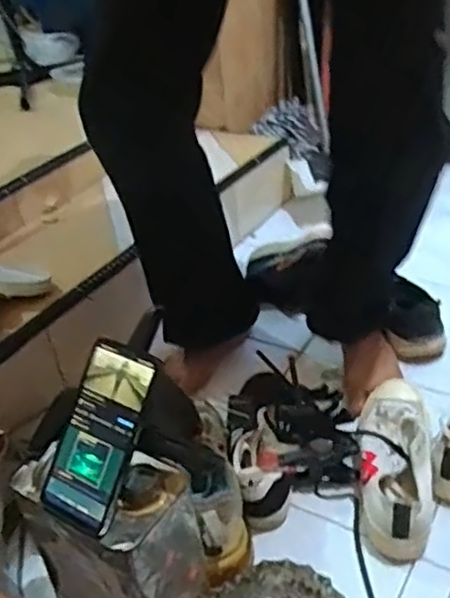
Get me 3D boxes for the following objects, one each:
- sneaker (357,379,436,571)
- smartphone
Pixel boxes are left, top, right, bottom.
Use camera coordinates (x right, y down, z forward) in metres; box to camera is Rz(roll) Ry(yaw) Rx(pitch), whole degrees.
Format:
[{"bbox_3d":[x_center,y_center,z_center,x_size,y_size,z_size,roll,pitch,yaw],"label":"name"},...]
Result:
[{"bbox_3d":[0.225,0.212,0.882,0.094,0.084,0.256,1,34,11],"label":"sneaker"},{"bbox_3d":[-0.116,0.124,0.615,0.077,0.165,0.014,15,-5,30],"label":"smartphone"}]

